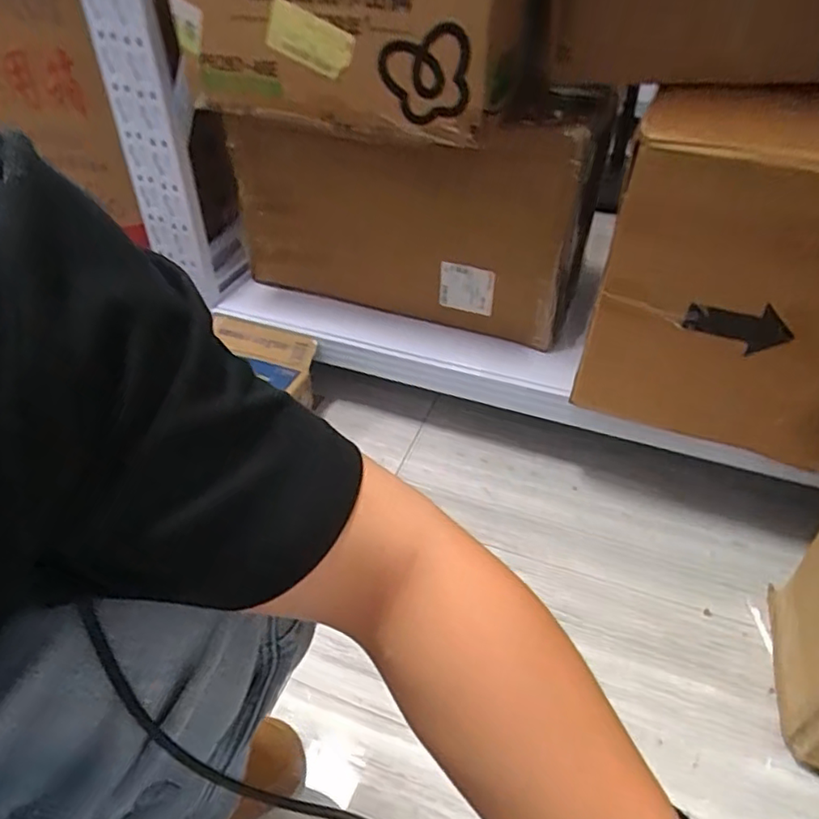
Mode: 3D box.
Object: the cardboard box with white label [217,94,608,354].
[{"bbox_3d":[0.008,-0.318,0.912,0.521,0.304,0.232,14,49,18],"label":"cardboard box with white label"}]

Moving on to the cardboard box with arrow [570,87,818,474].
[{"bbox_3d":[0.393,-0.160,0.692,0.301,0.349,0.215,15,49,19],"label":"cardboard box with arrow"}]

